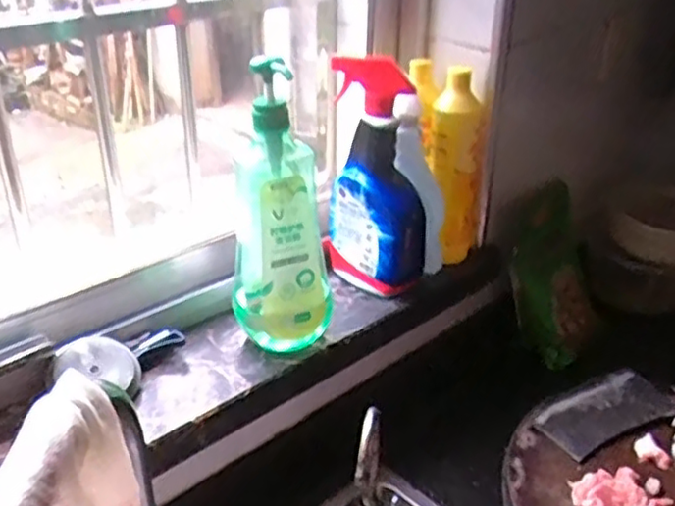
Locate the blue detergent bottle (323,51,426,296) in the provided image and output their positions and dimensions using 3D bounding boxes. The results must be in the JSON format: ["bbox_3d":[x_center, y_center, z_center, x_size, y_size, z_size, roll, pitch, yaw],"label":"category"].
[{"bbox_3d":[0.051,-0.093,0.829,0.079,0.264,0.115,-24,37,-36],"label":"blue detergent bottle"}]

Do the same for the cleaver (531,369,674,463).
[{"bbox_3d":[0.375,0.177,0.867,0.287,0.019,0.079,-15,33,-25],"label":"cleaver"}]

